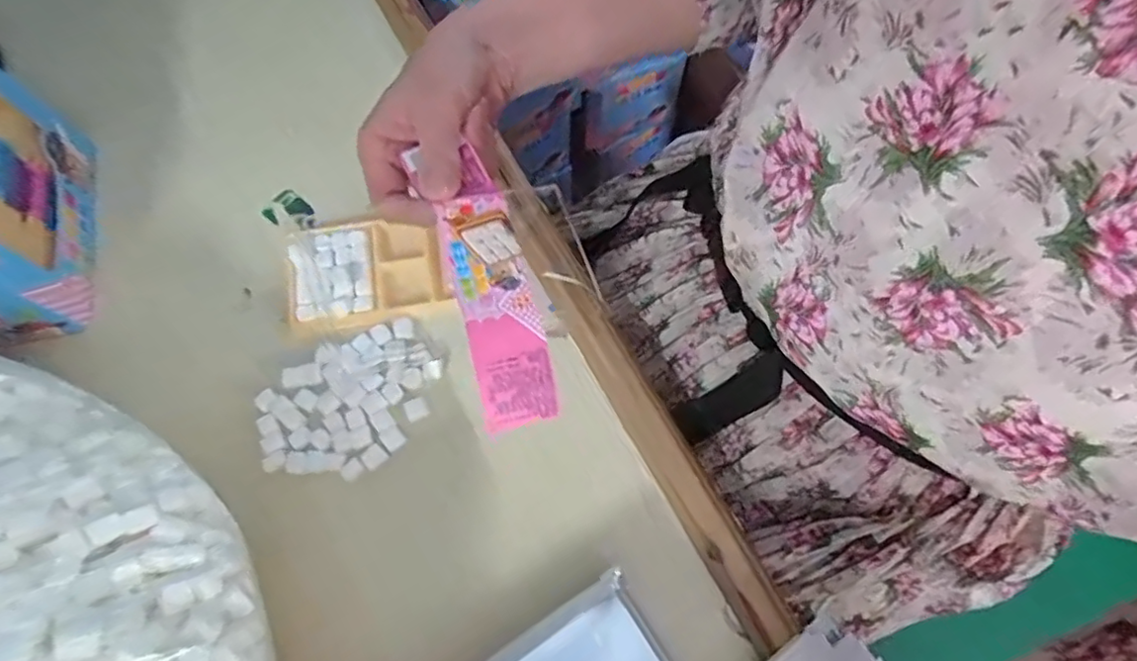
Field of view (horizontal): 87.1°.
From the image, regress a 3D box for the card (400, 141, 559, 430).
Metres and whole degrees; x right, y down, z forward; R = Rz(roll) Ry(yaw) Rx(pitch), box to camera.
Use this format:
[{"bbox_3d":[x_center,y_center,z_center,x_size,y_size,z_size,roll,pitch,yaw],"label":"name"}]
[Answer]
[{"bbox_3d":[-0.036,-0.021,0.286,0.037,0.008,0.130,-11,78,-24],"label":"card"}]

